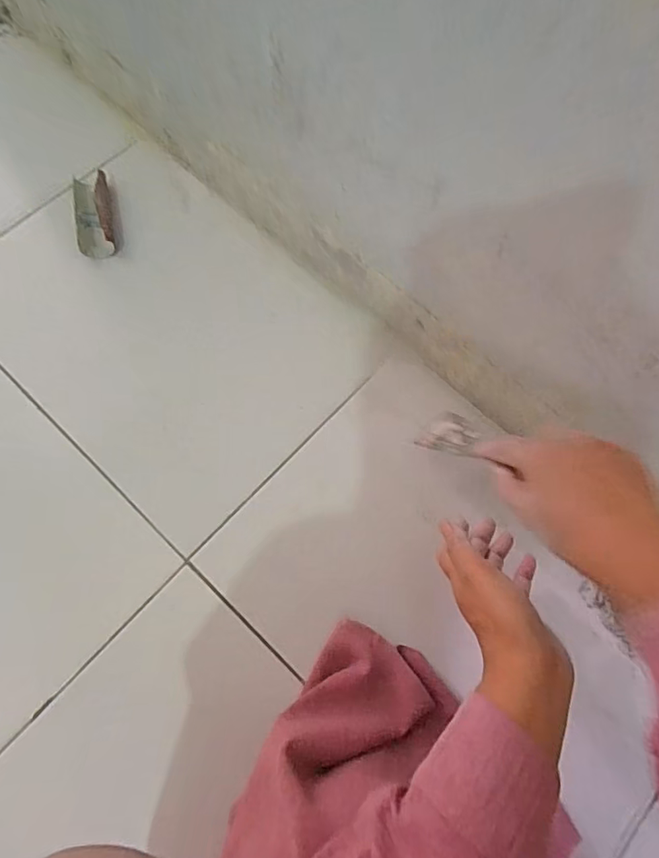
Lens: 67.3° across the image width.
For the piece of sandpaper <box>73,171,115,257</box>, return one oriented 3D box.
[{"bbox_3d":[-0.256,-0.235,0.542,0.036,0.023,0.103,-11,73,-4],"label":"piece of sandpaper"}]

